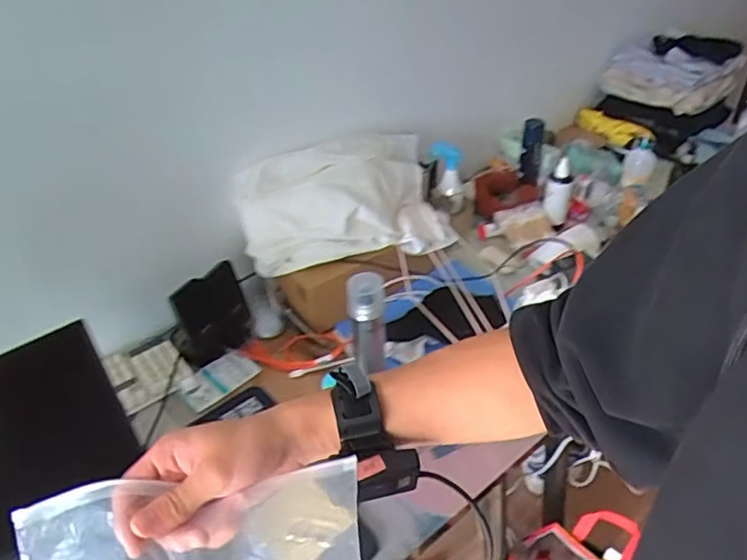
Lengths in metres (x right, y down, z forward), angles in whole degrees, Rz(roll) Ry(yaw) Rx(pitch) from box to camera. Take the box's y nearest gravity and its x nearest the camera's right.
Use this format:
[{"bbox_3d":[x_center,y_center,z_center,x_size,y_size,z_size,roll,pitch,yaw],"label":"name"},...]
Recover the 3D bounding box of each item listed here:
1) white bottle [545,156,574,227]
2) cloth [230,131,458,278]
[{"bbox_3d":[0.412,-0.197,1.322,0.057,0.136,0.043,12,41,16],"label":"white bottle"},{"bbox_3d":[-0.057,-0.167,1.175,0.415,0.181,0.217,-14,41,-14],"label":"cloth"}]

